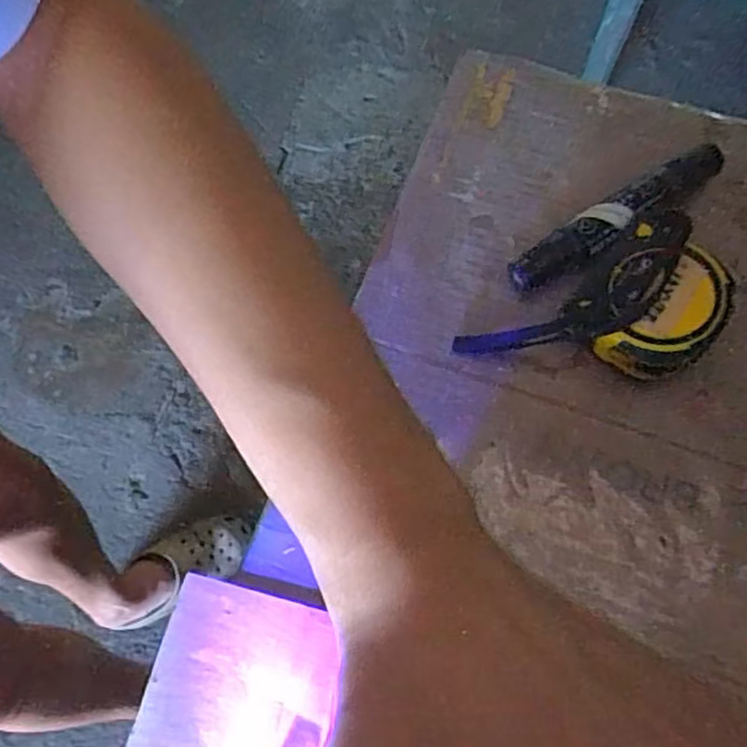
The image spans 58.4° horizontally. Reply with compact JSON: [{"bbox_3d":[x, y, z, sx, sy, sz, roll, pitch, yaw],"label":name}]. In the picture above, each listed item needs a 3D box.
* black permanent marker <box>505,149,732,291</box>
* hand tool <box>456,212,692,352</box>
[{"bbox_3d":[0.132,-0.082,0.357,0.128,0.032,0.027,-29,70,-10],"label":"black permanent marker"},{"bbox_3d":[0.104,-0.035,0.332,0.125,0.016,0.045,-33,70,5],"label":"hand tool"}]

